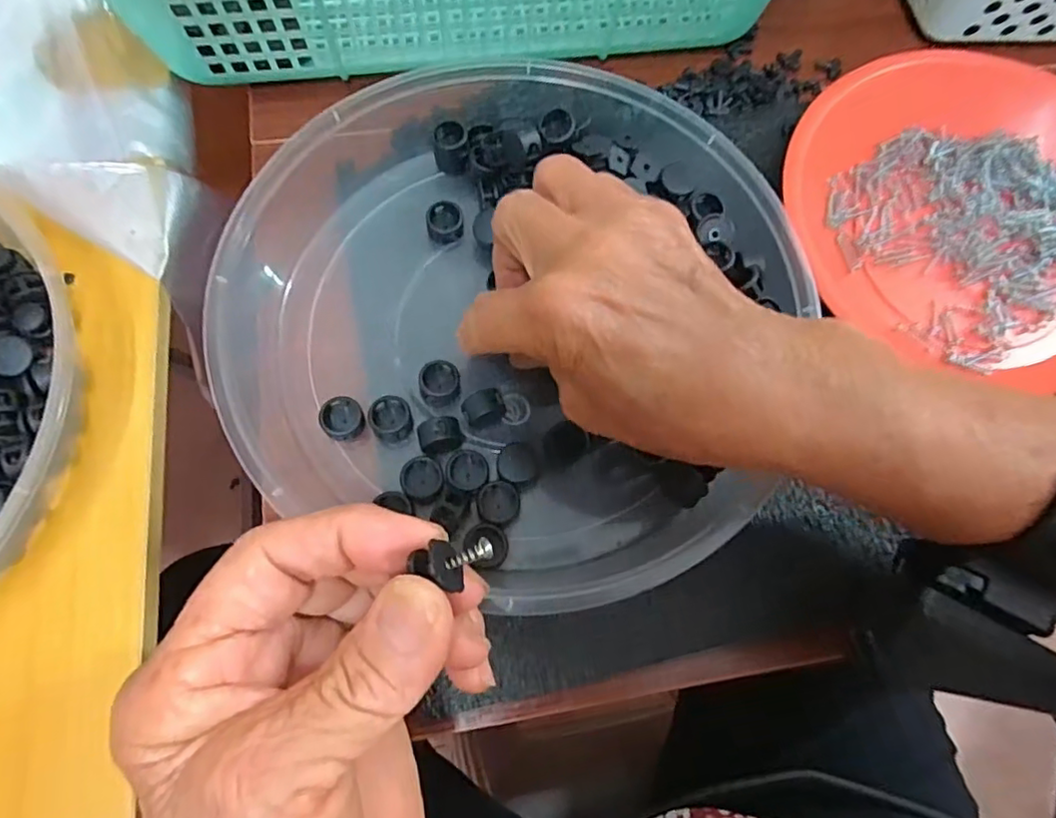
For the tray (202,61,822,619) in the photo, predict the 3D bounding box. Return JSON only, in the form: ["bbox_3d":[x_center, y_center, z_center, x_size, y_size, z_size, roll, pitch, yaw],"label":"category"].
[{"bbox_3d":[-0.015,-0.057,0.265,0.246,0.040,0.236,1,72,-2],"label":"tray"}]

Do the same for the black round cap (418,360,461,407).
[{"bbox_3d":[-0.038,-0.011,0.262,0.017,0.008,0.019,-11,73,-6],"label":"black round cap"}]

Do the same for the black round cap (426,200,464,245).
[{"bbox_3d":[-0.039,-0.088,0.286,0.017,0.006,0.020,-11,73,-6],"label":"black round cap"}]

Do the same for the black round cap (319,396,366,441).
[{"bbox_3d":[-0.076,0.004,0.252,0.017,0.009,0.017,1,72,-2],"label":"black round cap"}]

